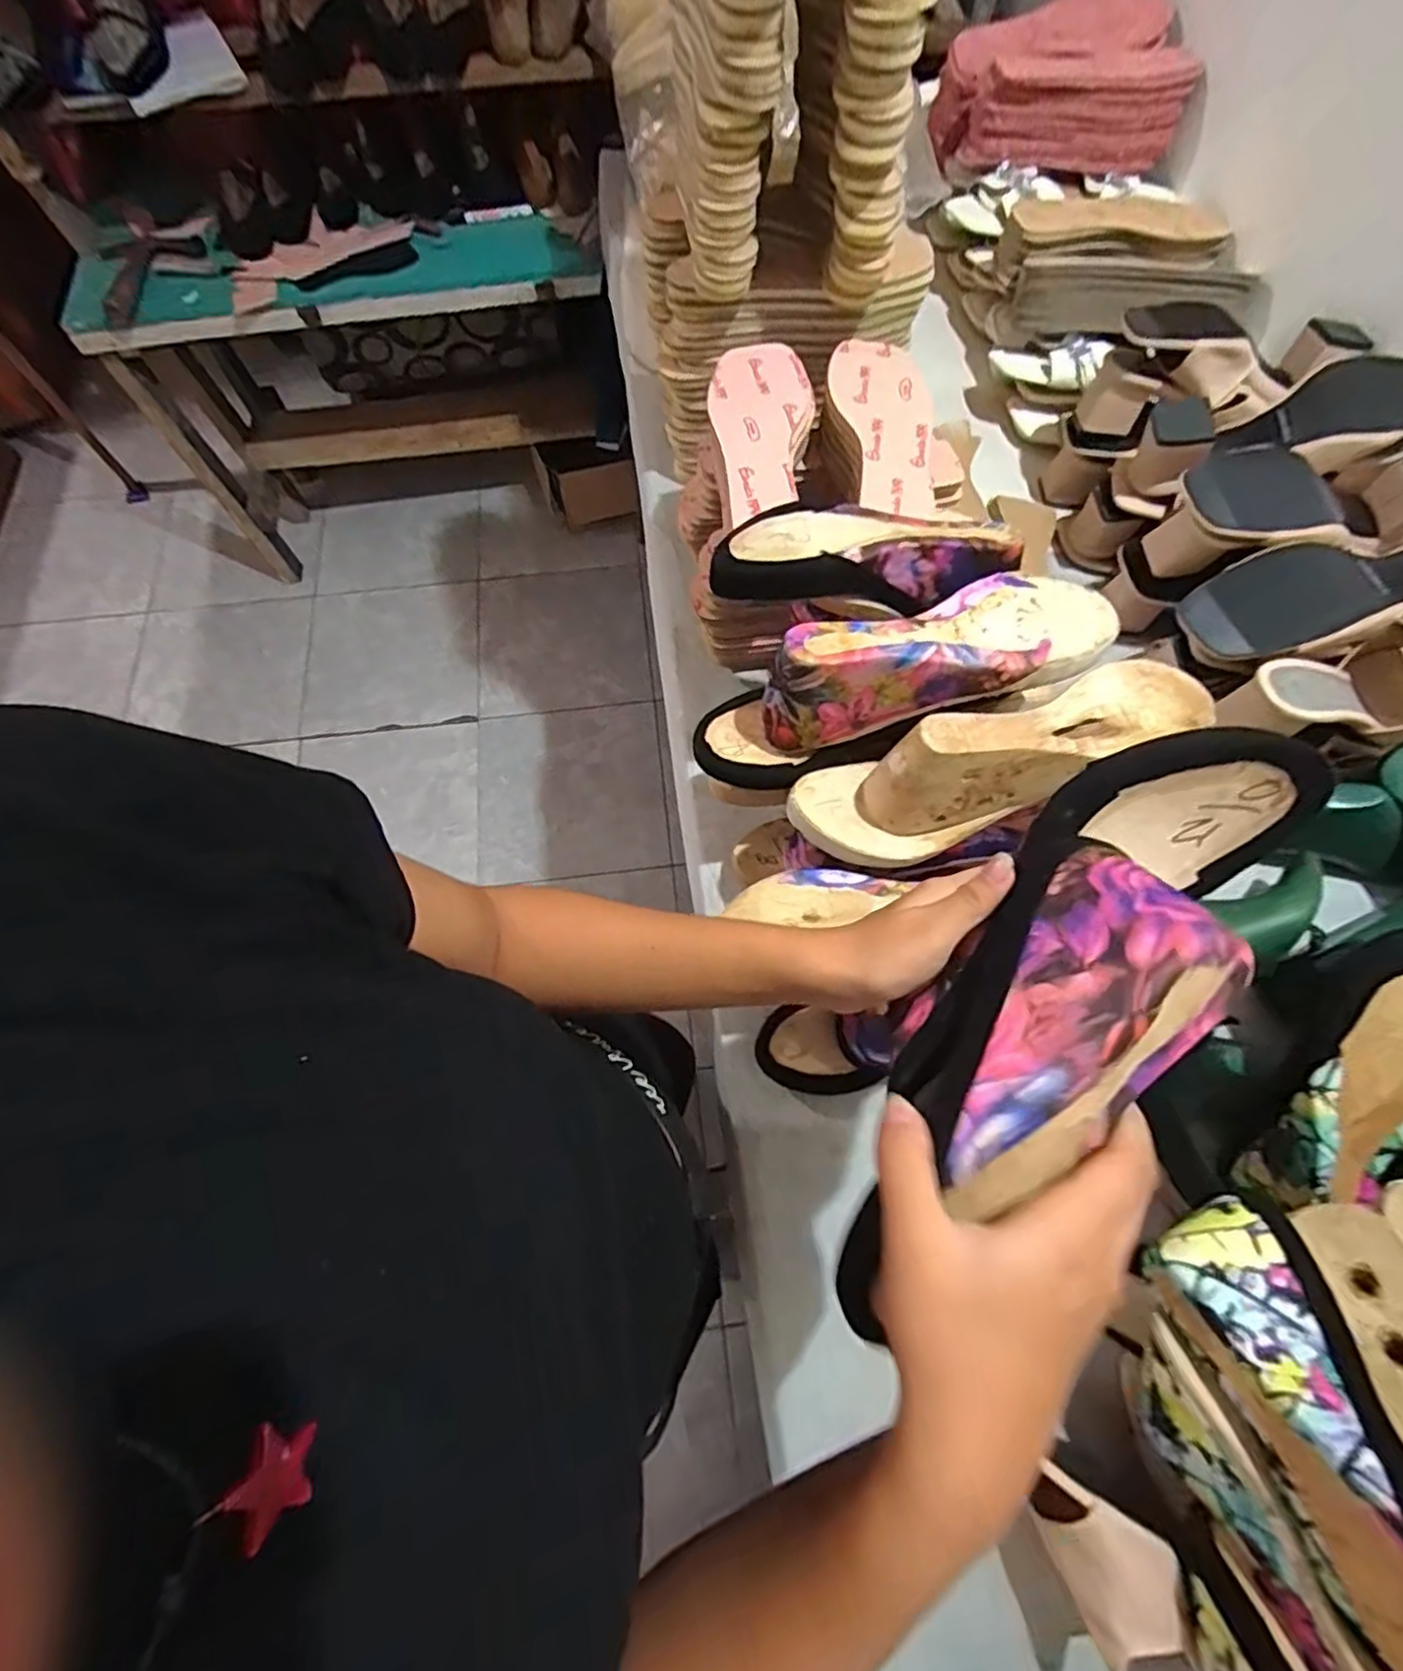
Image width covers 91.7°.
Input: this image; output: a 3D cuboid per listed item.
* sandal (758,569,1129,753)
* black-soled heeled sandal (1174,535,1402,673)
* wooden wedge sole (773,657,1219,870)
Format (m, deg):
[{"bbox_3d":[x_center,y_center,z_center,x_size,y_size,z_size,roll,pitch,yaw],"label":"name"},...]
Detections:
[{"bbox_3d":[0.161,-0.114,0.469,0.232,0.076,0.083,-14,69,-5],"label":"sandal"},{"bbox_3d":[0.531,-0.203,0.553,0.241,0.079,0.093,-15,68,8],"label":"black-soled heeled sandal"},{"bbox_3d":[0.194,-0.051,0.452,0.272,0.102,0.083,-21,68,14],"label":"wooden wedge sole"}]

